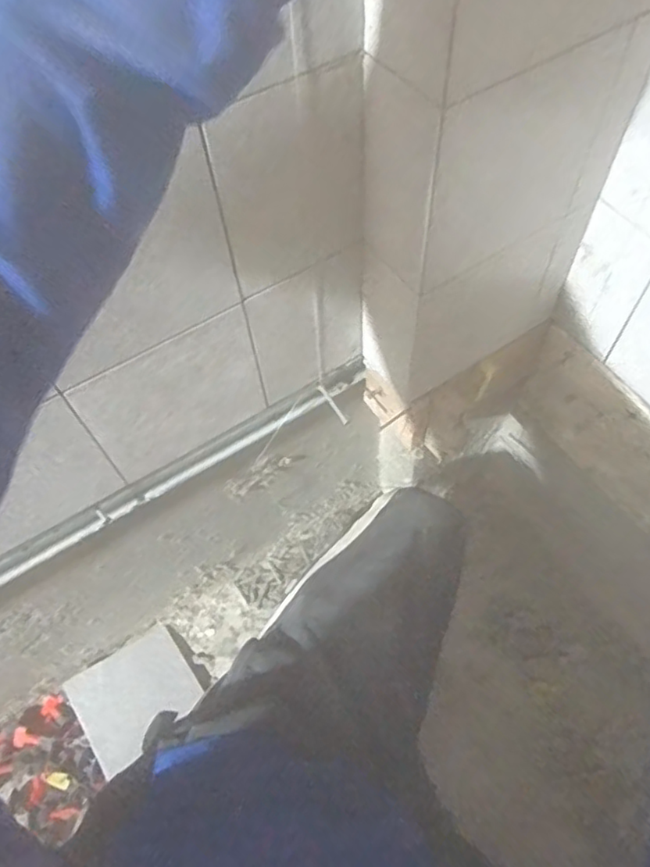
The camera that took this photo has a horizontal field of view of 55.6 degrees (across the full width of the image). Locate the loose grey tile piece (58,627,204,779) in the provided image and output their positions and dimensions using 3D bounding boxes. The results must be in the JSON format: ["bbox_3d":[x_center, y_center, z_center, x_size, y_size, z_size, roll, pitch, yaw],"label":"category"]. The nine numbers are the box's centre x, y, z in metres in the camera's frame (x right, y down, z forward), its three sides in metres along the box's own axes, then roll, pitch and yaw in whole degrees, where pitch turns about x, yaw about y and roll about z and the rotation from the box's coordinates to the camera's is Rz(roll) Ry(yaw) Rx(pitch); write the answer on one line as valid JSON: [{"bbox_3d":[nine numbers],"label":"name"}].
[{"bbox_3d":[-0.241,0.331,0.783,0.142,0.014,0.126,-36,65,-17],"label":"loose grey tile piece"}]

